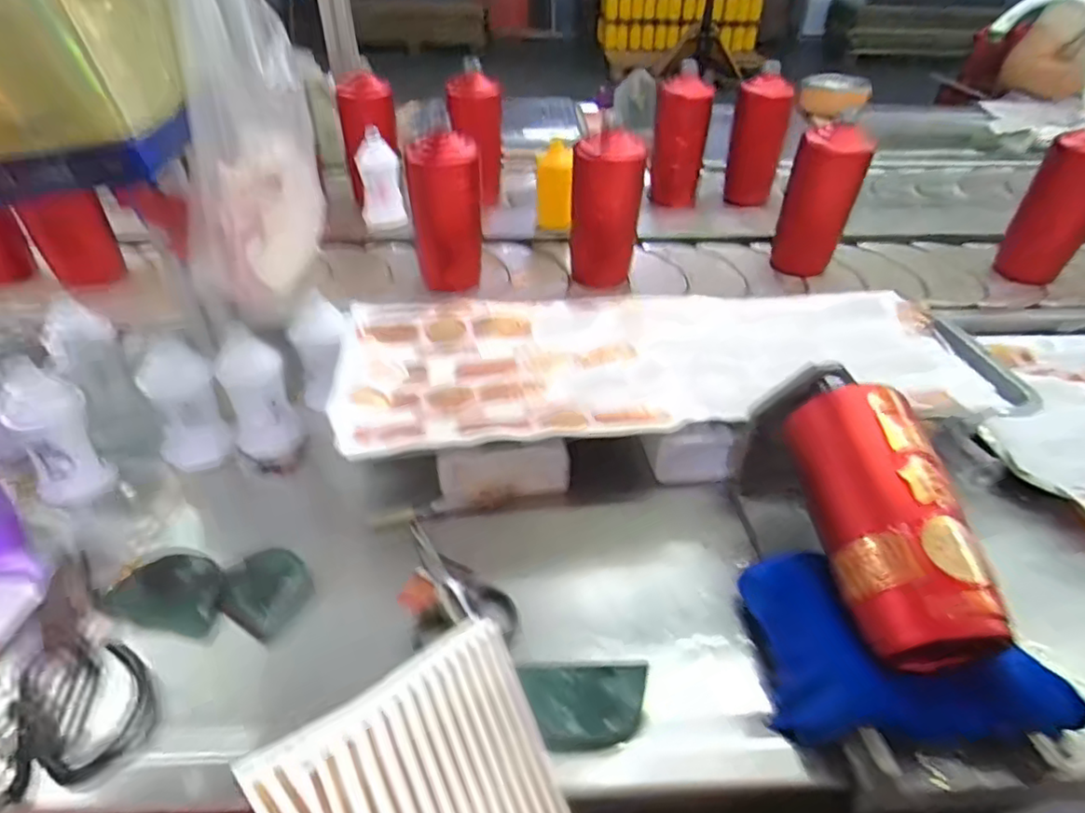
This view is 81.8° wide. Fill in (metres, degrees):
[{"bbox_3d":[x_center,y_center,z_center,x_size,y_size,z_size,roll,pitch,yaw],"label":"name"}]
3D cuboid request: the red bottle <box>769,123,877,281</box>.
[{"bbox_3d":[0.339,-0.248,0.773,0.079,0.189,0.066,16,42,17],"label":"red bottle"}]

